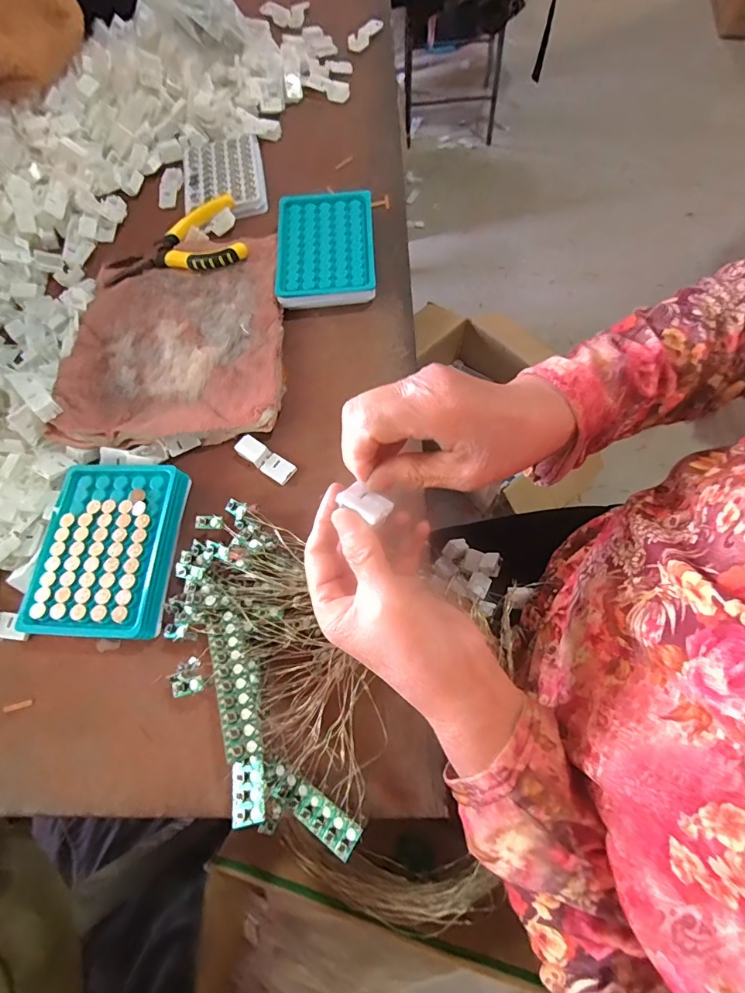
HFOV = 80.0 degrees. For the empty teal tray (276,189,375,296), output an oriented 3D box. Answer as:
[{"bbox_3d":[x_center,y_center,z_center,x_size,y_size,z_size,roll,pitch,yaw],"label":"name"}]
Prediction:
[{"bbox_3d":[-0.047,-0.249,0.444,0.094,0.018,0.127,-3,69,3],"label":"empty teal tray"}]

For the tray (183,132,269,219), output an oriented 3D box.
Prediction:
[{"bbox_3d":[-0.171,-0.366,0.508,0.089,0.013,0.131,-12,69,0],"label":"tray"}]

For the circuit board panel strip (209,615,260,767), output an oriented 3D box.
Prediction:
[{"bbox_3d":[-0.091,0.120,0.287,0.019,0.005,0.089,-18,58,-7],"label":"circuit board panel strip"}]

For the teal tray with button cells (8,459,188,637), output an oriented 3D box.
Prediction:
[{"bbox_3d":[-0.205,0.040,0.348,0.101,0.030,0.133,1,70,5],"label":"teal tray with button cells"}]

